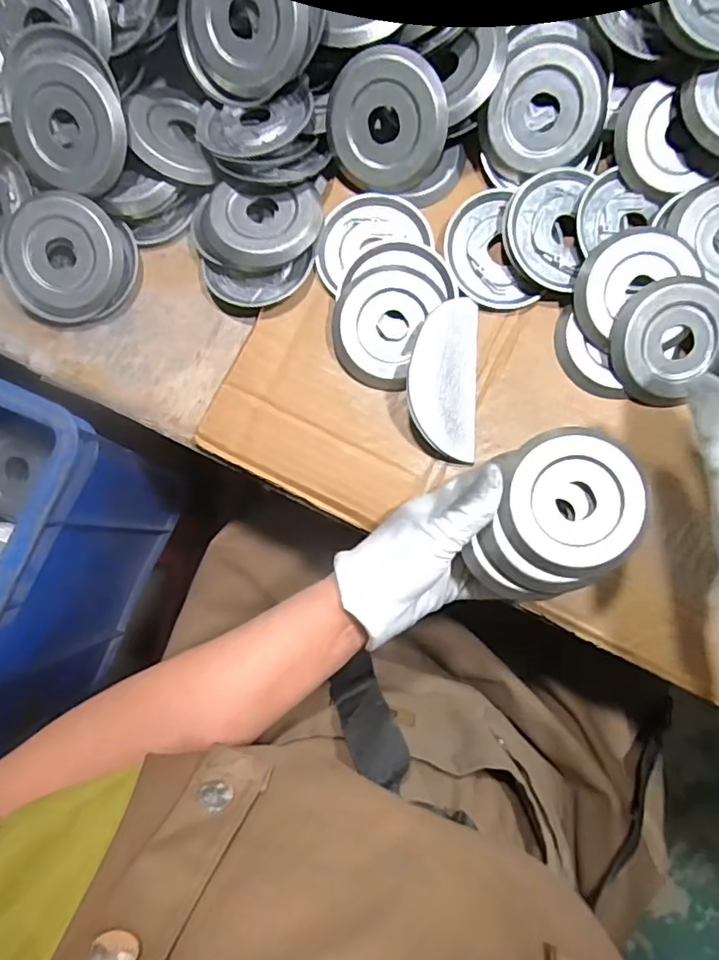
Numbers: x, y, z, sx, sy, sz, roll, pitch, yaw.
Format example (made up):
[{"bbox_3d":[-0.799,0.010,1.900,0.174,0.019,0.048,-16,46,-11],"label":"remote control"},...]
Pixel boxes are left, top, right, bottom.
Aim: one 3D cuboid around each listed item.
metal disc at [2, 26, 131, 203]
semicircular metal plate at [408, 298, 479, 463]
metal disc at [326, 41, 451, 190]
[{"bbox_3d":[-0.207,-0.255,0.386,0.085,0.015,0.099,2,112,10],"label":"metal disc"},{"bbox_3d":[0.060,-0.073,0.390,0.058,0.006,0.115,6,86,-28],"label":"semicircular metal plate"},{"bbox_3d":[0.019,-0.249,0.388,0.082,0.009,0.082,7,120,13],"label":"metal disc"}]

